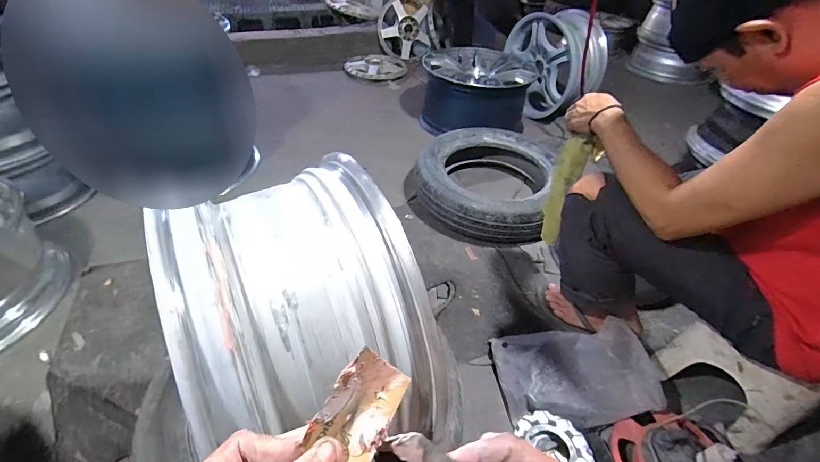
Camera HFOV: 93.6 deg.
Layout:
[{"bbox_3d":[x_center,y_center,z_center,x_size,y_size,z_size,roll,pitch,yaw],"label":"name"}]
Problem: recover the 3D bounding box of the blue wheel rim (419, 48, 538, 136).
[{"bbox_3d":[0.298,-0.608,1.735,0.484,0.259,0.482,11,42,7],"label":"blue wheel rim"}]

